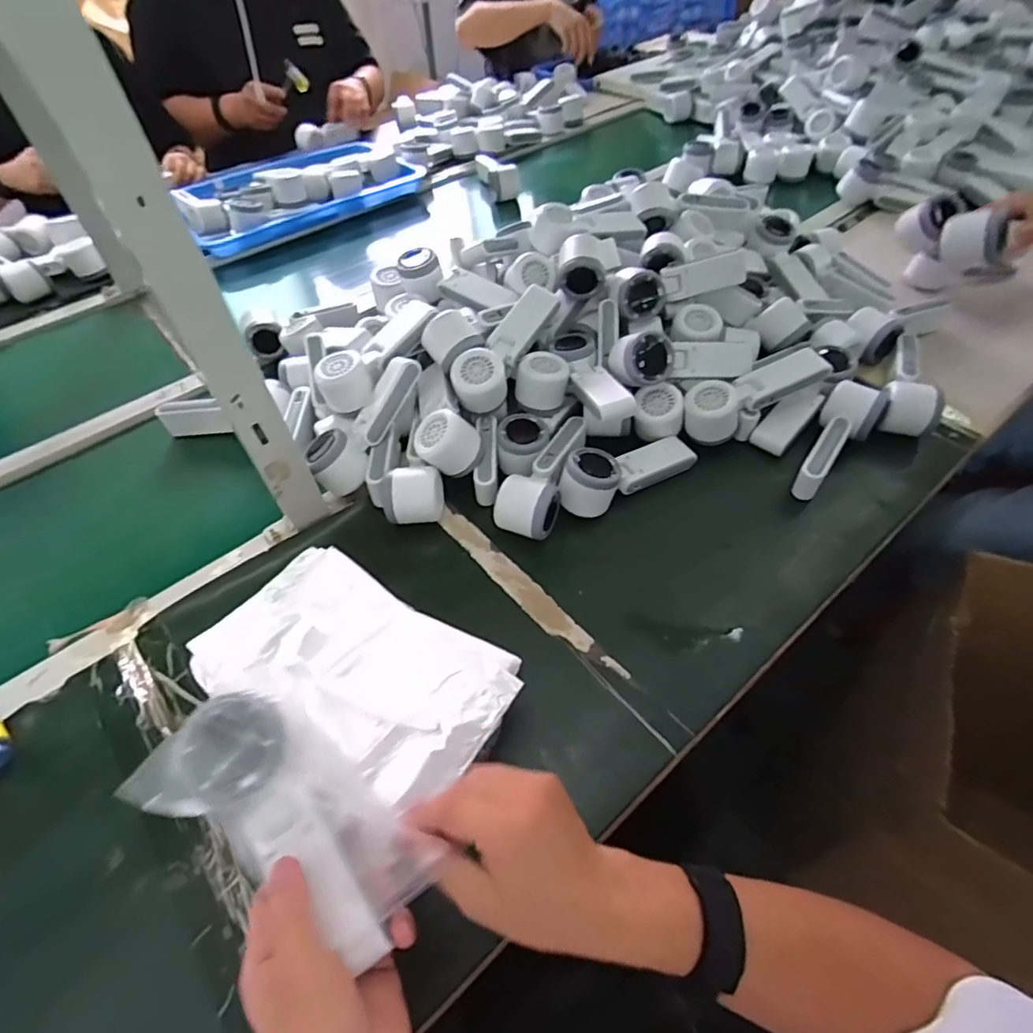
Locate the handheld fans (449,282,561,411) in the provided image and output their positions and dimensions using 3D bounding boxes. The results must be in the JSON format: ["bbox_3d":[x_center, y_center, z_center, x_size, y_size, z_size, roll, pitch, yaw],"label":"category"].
[{"bbox_3d":[-0.010,-0.192,0.647,0.064,0.054,0.169,38,70,-5],"label":"handheld fans"}]

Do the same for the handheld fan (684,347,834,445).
[{"bbox_3d":[0.271,-0.144,0.651,0.165,0.056,0.058,-22,55,-14],"label":"handheld fan"}]

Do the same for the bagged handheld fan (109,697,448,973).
[{"bbox_3d":[-0.130,0.170,0.323,0.170,0.043,0.086,34,59,3],"label":"bagged handheld fan"}]

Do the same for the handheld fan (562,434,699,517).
[{"bbox_3d":[0.121,-0.060,0.611,0.167,0.051,0.058,-28,57,-18],"label":"handheld fan"}]

